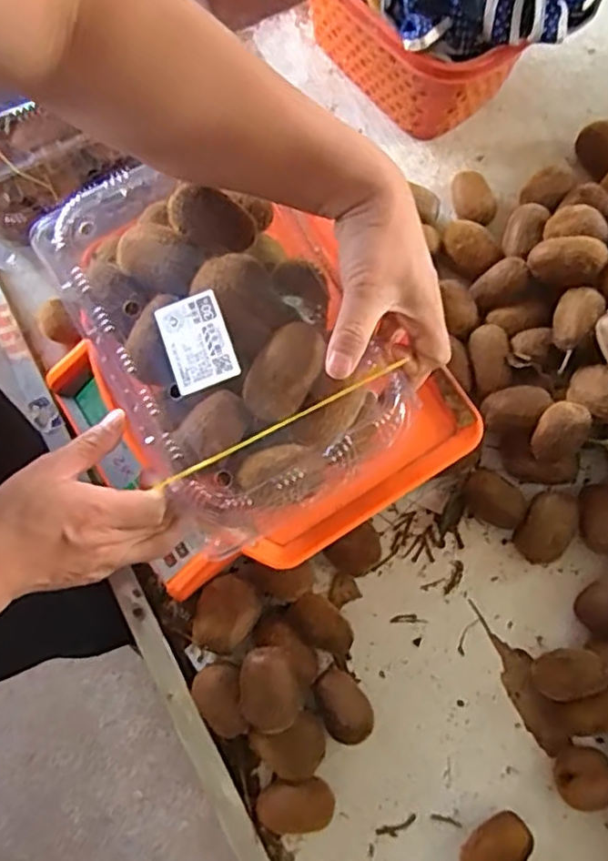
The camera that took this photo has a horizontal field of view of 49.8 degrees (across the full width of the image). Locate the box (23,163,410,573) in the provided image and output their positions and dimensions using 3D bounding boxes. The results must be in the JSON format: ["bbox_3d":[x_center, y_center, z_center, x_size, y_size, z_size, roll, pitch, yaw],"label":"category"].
[{"bbox_3d":[-0.058,-0.070,0.446,0.171,0.070,0.270,-29,78,-6],"label":"box"}]

